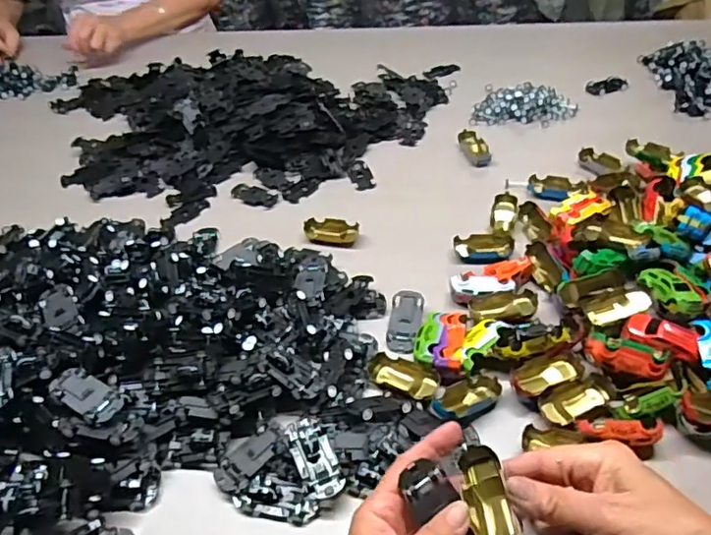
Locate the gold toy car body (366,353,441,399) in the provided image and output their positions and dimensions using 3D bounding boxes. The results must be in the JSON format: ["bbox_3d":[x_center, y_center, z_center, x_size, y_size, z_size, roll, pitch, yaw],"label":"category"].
[{"bbox_3d":[0.041,0.100,0.496,0.064,0.021,0.034,20,48,26],"label":"gold toy car body"}]

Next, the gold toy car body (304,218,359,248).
[{"bbox_3d":[-0.028,-0.042,0.653,0.061,0.016,0.033,5,43,12],"label":"gold toy car body"}]

